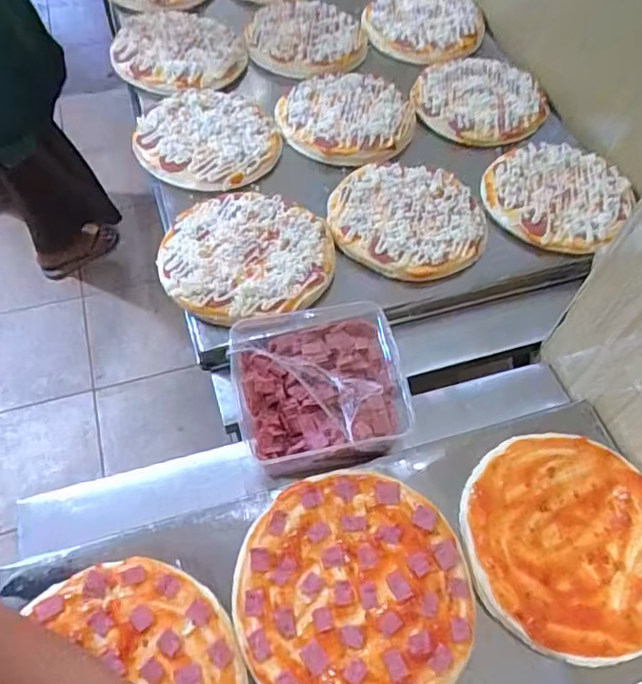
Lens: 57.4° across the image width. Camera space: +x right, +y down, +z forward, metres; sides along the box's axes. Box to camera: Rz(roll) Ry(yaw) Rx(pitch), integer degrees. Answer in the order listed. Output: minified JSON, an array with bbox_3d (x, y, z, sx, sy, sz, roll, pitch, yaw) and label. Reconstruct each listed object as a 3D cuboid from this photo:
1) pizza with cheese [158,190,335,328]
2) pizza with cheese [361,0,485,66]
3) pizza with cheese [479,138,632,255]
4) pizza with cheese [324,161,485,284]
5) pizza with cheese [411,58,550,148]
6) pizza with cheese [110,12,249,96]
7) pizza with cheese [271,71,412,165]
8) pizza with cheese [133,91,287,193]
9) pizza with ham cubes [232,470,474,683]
[{"bbox_3d":[-0.086,-0.103,0.694,0.190,0.027,0.196,1,57,-2],"label":"pizza with cheese"},{"bbox_3d":[0.177,-0.561,1.027,0.201,0.020,0.228,30,61,16],"label":"pizza with cheese"},{"bbox_3d":[0.314,-0.199,0.783,0.181,0.018,0.204,28,60,15],"label":"pizza with cheese"},{"bbox_3d":[0.109,-0.158,0.746,0.194,0.020,0.184,10,57,4],"label":"pizza with cheese"},{"bbox_3d":[0.247,-0.376,0.911,0.198,0.013,0.202,1,57,-2],"label":"pizza with cheese"},{"bbox_3d":[-0.224,-0.463,0.922,0.198,0.027,0.186,1,57,-2],"label":"pizza with cheese"},{"bbox_3d":[0.041,-0.336,0.863,0.187,0.017,0.197,1,57,-2],"label":"pizza with cheese"},{"bbox_3d":[-0.156,-0.285,0.813,0.186,0.023,0.181,1,57,-2],"label":"pizza with cheese"},{"bbox_3d":[0.029,0.213,0.503,0.194,0.016,0.199,1,57,-2],"label":"pizza with ham cubes"}]

